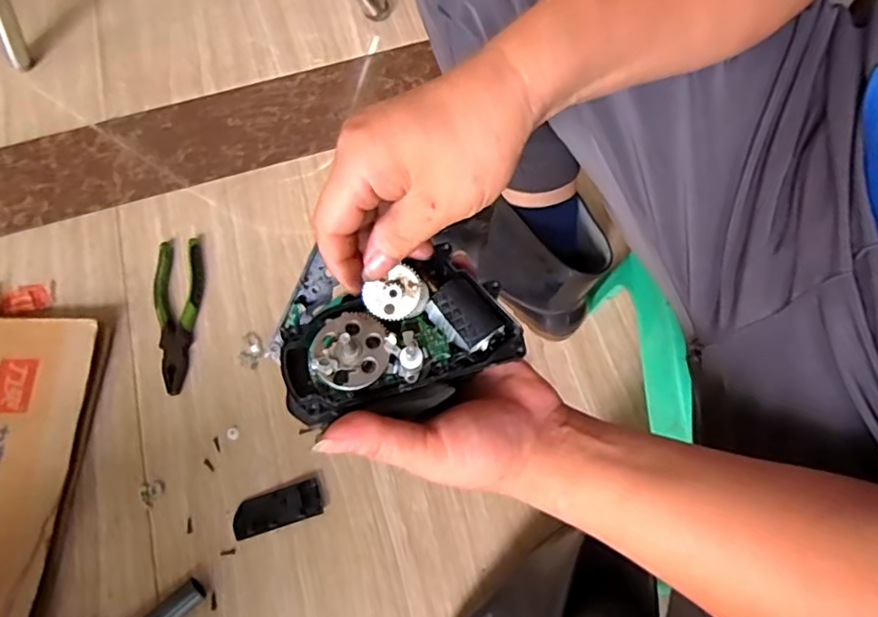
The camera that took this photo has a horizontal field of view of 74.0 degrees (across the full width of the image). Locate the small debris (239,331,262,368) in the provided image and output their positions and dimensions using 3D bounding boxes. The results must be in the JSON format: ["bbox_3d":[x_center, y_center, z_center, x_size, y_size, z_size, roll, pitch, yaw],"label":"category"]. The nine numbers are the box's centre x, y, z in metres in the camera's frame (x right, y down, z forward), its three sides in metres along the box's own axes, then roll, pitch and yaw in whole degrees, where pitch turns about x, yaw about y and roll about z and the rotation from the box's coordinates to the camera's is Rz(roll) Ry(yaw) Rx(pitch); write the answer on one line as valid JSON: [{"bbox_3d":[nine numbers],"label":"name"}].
[{"bbox_3d":[-0.230,0.050,0.714,0.026,0.004,0.045,2,69,2],"label":"small debris"}]

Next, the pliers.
[{"bbox_3d":[-0.325,0.005,0.715,0.058,0.017,0.197,-3,69,1],"label":"pliers"}]

